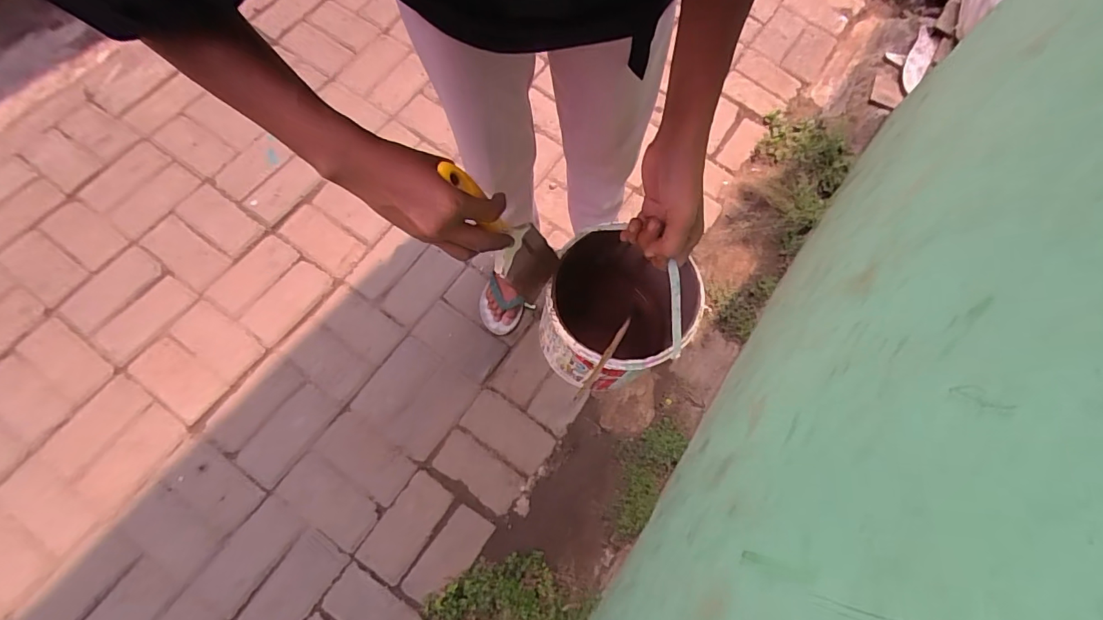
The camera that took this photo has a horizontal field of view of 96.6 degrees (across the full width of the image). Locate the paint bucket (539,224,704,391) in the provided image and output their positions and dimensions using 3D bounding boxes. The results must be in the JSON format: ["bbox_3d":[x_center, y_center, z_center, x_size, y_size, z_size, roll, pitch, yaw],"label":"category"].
[{"bbox_3d":[0.081,-0.005,0.618,0.185,0.276,0.176,0,70,0],"label":"paint bucket"}]

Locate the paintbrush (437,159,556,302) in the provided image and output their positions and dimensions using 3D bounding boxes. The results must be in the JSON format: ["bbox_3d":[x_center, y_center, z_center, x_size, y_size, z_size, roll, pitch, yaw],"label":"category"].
[{"bbox_3d":[-0.045,-0.068,0.480,0.012,0.202,0.063,25,81,30],"label":"paintbrush"}]

